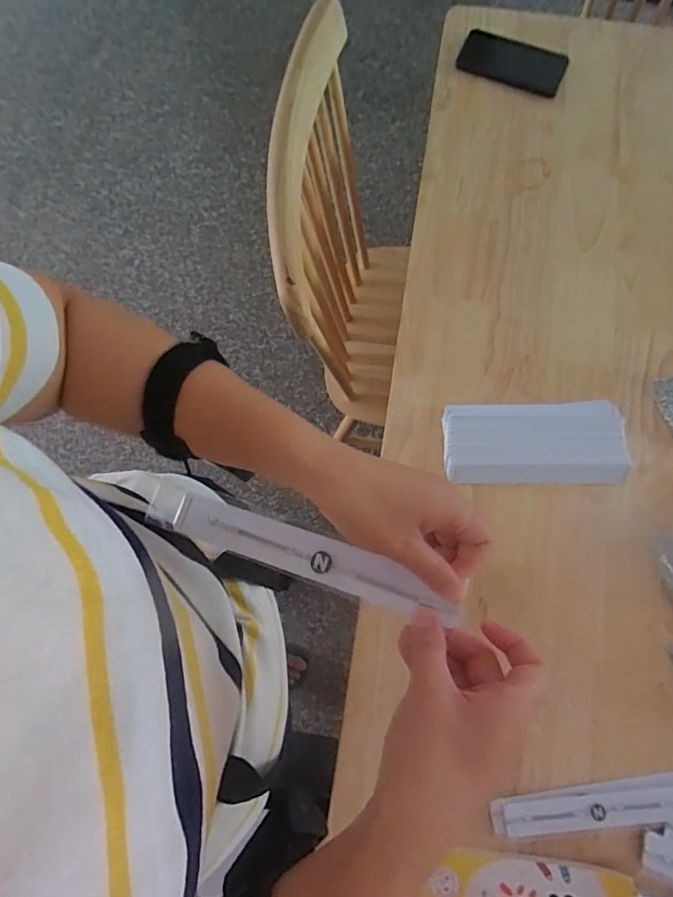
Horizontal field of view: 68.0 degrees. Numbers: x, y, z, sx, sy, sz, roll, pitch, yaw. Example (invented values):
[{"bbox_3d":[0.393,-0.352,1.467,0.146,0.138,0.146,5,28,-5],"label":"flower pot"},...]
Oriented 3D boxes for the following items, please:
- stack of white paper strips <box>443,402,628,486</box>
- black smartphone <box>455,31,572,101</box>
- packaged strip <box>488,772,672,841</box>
[{"bbox_3d":[0.231,-0.008,0.583,0.204,0.026,0.095,-2,76,0],"label":"stack of white paper strips"},{"bbox_3d":[0.252,-0.555,0.716,0.147,0.014,0.072,22,77,5],"label":"black smartphone"},{"bbox_3d":[0.267,0.360,0.499,0.217,0.004,0.042,-7,77,-2],"label":"packaged strip"}]

